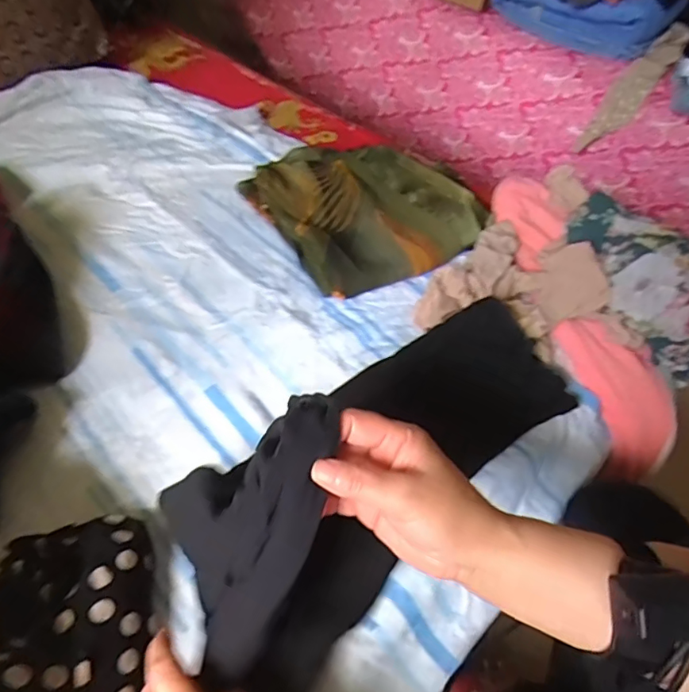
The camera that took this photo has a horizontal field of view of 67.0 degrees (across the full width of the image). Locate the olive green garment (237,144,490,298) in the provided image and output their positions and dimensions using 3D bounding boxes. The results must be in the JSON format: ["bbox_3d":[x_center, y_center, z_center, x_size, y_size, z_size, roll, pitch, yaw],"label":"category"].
[{"bbox_3d":[0.034,-0.214,0.738,0.274,0.032,0.291,-26,58,-20],"label":"olive green garment"}]

